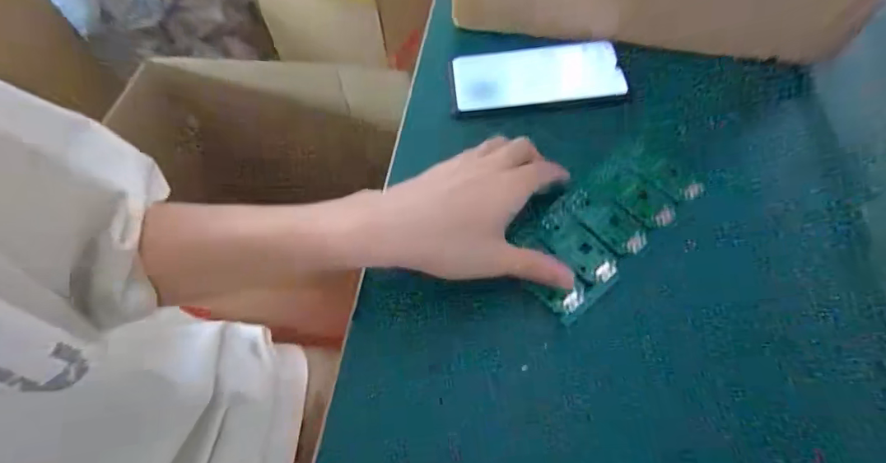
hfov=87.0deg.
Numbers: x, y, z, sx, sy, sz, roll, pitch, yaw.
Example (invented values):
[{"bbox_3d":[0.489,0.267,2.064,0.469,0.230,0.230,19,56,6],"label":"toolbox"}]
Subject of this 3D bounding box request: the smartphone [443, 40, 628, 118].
[{"bbox_3d":[0.084,-0.140,0.425,0.154,0.013,0.076,-4,61,0],"label":"smartphone"}]

